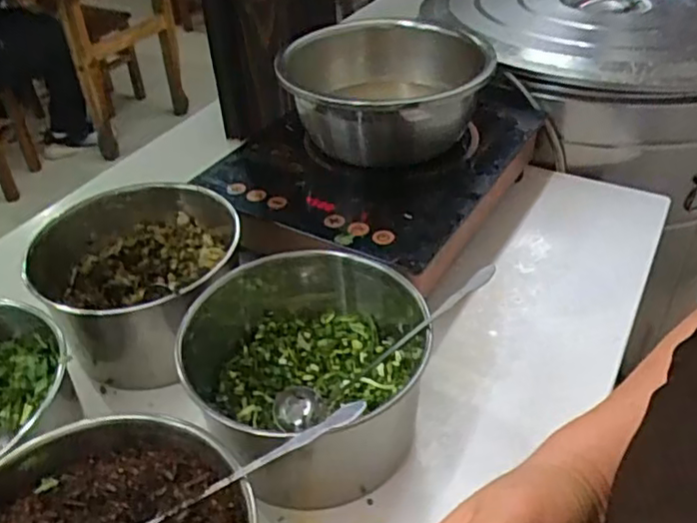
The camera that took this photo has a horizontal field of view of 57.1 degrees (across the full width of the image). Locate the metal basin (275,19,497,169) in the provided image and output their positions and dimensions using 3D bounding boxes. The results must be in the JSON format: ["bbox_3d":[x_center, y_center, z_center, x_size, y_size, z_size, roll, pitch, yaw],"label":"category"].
[{"bbox_3d":[0.052,-0.220,0.846,0.270,0.112,0.281,0,37,2],"label":"metal basin"}]

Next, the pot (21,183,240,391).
[{"bbox_3d":[-0.222,0.024,0.700,0.201,0.132,0.210,-1,37,1],"label":"pot"}]

